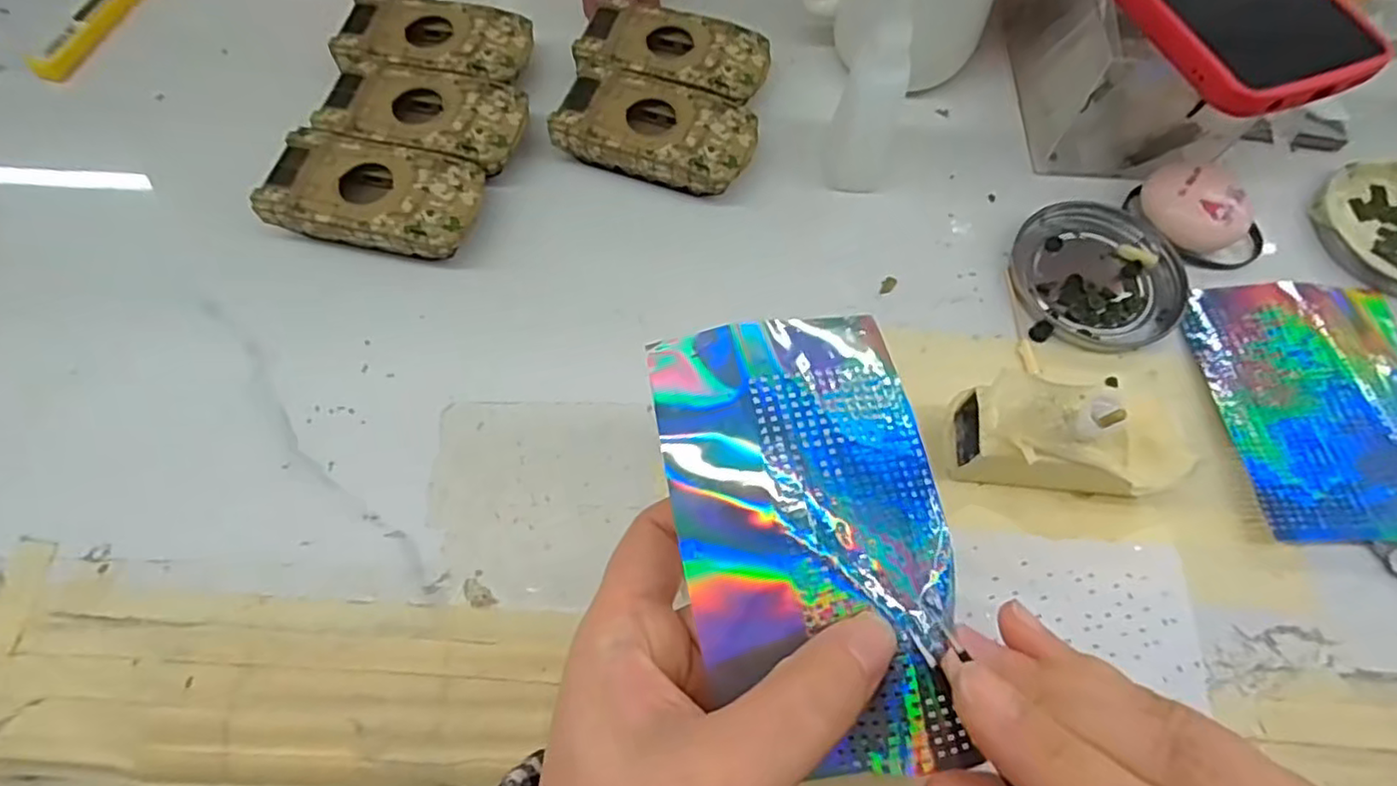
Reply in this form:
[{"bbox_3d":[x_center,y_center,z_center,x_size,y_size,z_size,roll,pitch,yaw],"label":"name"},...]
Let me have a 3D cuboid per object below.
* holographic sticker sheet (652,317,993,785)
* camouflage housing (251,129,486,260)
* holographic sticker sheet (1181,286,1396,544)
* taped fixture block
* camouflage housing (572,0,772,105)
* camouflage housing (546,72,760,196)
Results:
[{"bbox_3d":[0.032,0.036,0.183,0.072,0.018,0.120,-10,67,-5],"label":"holographic sticker sheet"},{"bbox_3d":[-0.150,-0.090,0.319,0.093,0.023,0.052,11,67,4],"label":"camouflage housing"},{"bbox_3d":[0.277,0.005,0.296,0.100,0.008,0.122,2,63,-3],"label":"holographic sticker sheet"},{"bbox_3d":[0.145,0.017,0.269,0.083,0.044,0.045,10,67,3],"label":"taped fixture block"},{"bbox_3d":[-0.012,-0.176,0.361,0.096,0.024,0.054,11,67,4],"label":"camouflage housing"},{"bbox_3d":[-0.020,-0.129,0.340,0.094,0.025,0.052,20,68,7],"label":"camouflage housing"}]

